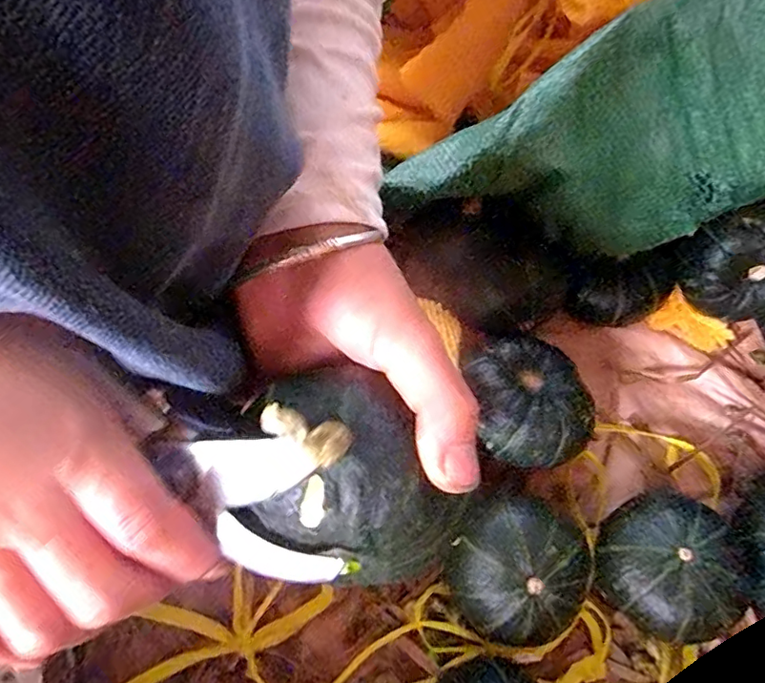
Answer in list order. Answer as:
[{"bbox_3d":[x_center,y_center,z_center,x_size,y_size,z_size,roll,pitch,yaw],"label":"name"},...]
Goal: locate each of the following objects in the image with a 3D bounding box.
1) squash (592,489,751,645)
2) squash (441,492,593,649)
[{"bbox_3d":[0.184,0.143,0.367,0.078,0.067,0.081,0,65,0],"label":"squash"},{"bbox_3d":[0.083,0.148,0.363,0.080,0.060,0.082,0,65,0],"label":"squash"}]

